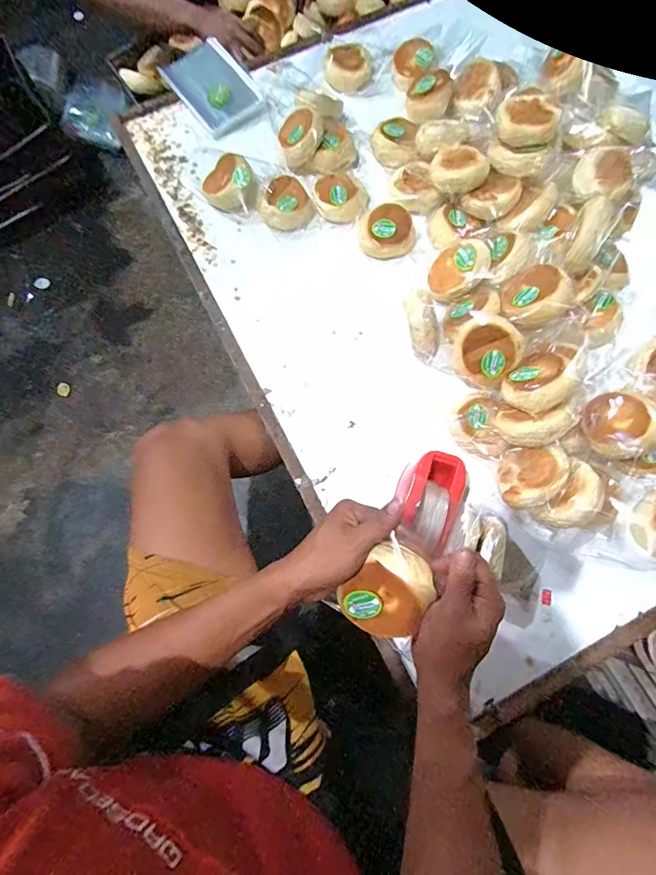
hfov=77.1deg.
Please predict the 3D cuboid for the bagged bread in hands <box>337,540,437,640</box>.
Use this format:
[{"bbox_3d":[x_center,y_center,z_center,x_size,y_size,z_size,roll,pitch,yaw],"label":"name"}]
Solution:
[{"bbox_3d":[0.058,0.147,0.394,0.068,0.045,0.086,35,105,20],"label":"bagged bread in hands"}]

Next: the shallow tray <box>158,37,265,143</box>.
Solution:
[{"bbox_3d":[-0.229,-0.694,0.816,0.137,0.030,0.232,-30,74,-7],"label":"shallow tray"}]

